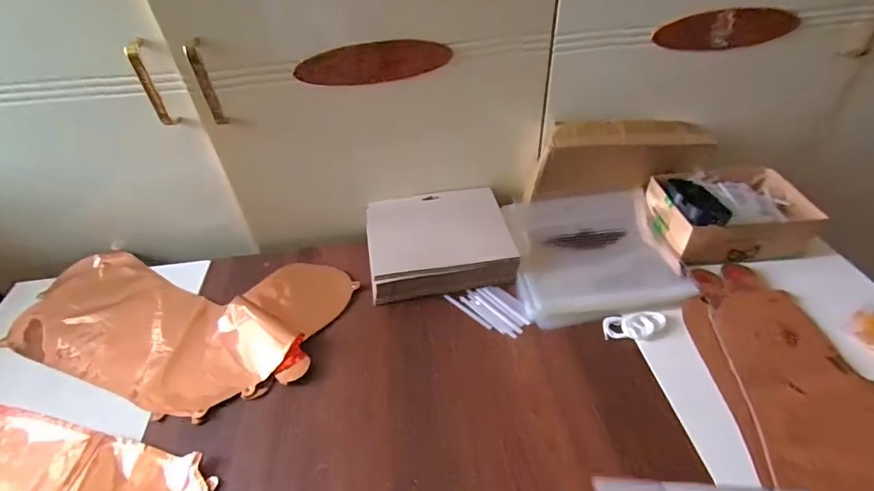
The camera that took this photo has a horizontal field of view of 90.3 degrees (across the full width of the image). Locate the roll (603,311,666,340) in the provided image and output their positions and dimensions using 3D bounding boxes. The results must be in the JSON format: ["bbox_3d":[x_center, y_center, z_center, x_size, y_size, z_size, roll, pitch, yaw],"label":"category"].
[{"bbox_3d":[0.239,0.097,0.527,0.074,0.011,0.034,-2,42,2],"label":"roll"}]

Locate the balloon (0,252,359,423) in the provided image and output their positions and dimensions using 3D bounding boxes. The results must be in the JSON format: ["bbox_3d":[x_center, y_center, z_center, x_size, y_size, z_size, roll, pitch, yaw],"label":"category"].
[{"bbox_3d":[-0.347,0.093,0.565,0.416,0.018,0.226,5,42,10],"label":"balloon"}]

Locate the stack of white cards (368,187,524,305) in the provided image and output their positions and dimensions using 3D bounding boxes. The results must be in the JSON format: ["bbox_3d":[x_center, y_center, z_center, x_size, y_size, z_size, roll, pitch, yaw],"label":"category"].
[{"bbox_3d":[0.001,-0.007,0.619,0.197,0.055,0.178,-6,42,-3],"label":"stack of white cards"}]

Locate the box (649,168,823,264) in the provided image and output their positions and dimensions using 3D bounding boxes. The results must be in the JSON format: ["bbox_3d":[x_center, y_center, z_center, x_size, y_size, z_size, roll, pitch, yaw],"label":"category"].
[{"bbox_3d":[0.409,-0.045,0.615,0.183,0.078,0.136,-3,42,1],"label":"box"}]

